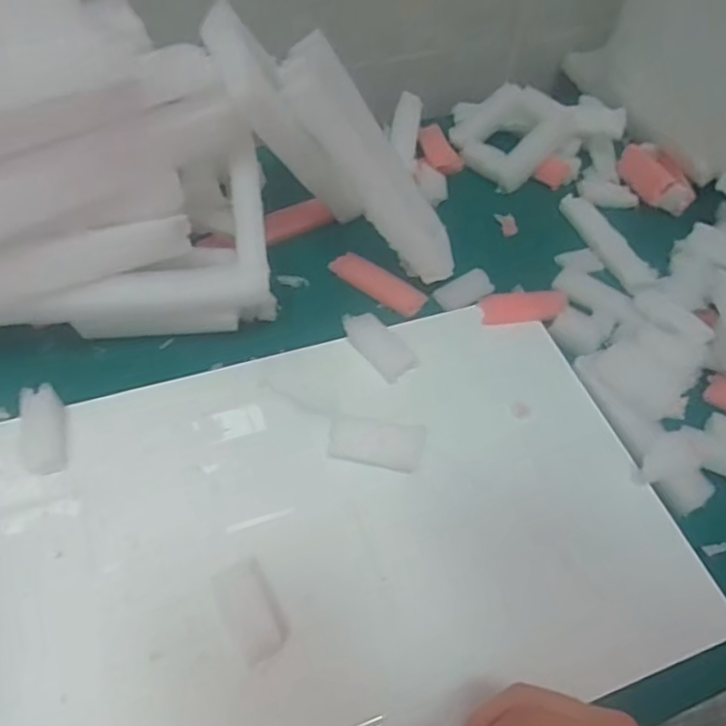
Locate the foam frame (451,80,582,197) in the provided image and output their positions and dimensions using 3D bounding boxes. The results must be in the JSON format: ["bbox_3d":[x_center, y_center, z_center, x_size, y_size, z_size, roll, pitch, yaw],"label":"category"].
[{"bbox_3d":[0.151,-0.240,0.654,0.098,0.024,0.097,-45,62,0],"label":"foam frame"}]

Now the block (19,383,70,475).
[{"bbox_3d":[-0.221,0.046,0.433,0.027,0.013,0.061,-9,79,-10],"label":"block"}]

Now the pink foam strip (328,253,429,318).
[{"bbox_3d":[0.013,-0.070,0.556,0.090,0.007,0.028,31,59,16],"label":"pink foam strip"}]

